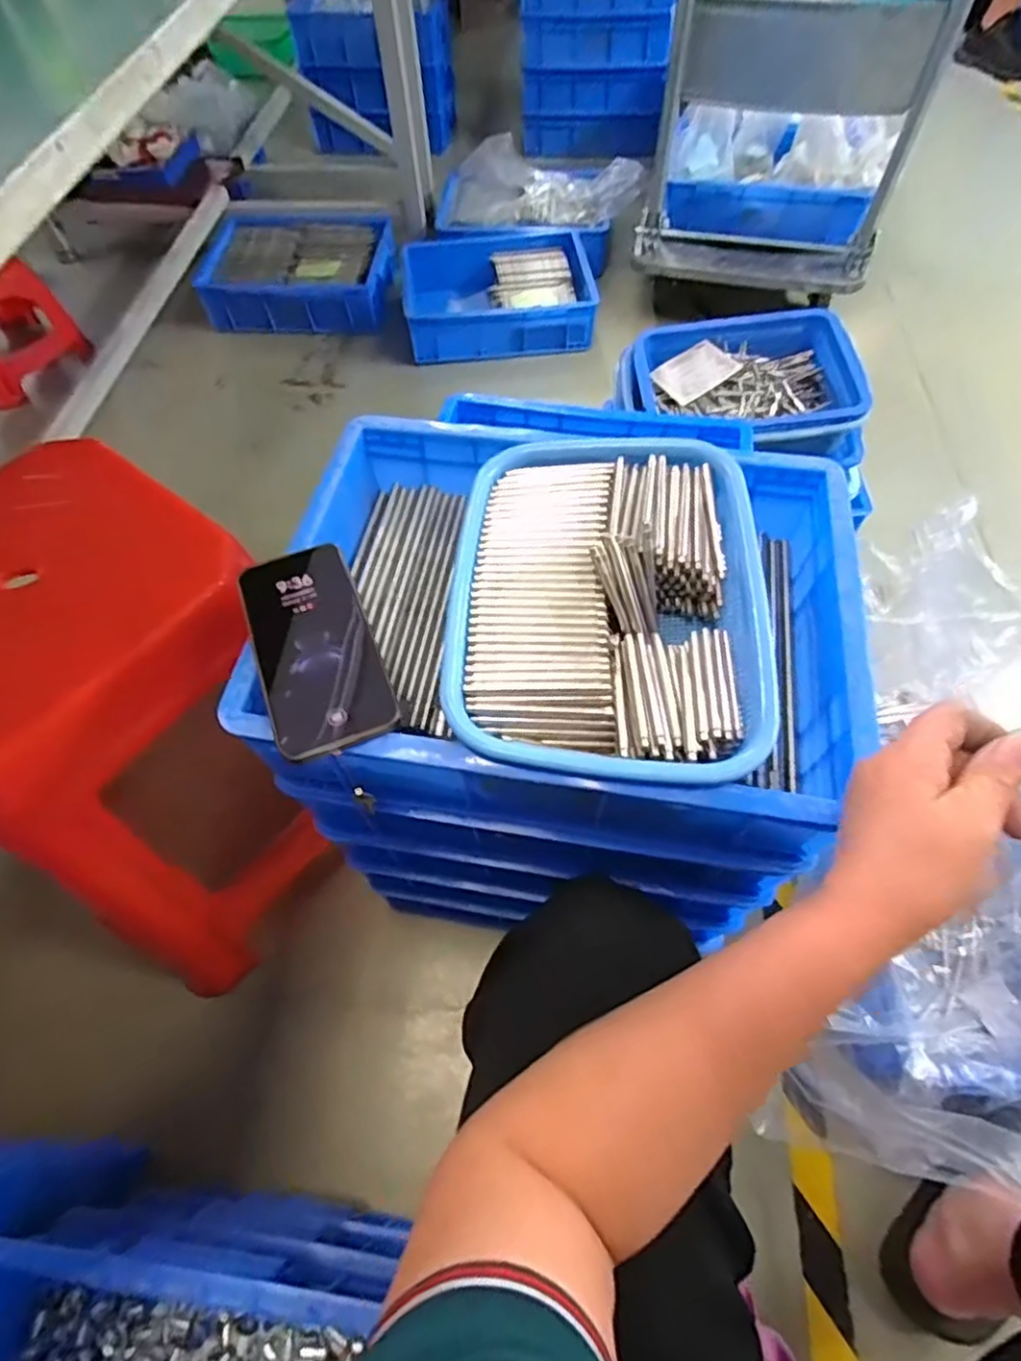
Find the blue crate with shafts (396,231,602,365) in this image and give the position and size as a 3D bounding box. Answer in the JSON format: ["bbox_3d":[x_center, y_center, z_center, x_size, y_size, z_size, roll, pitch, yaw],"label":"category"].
[{"bbox_3d":[-0.034,-0.864,1.498,0.420,0.120,0.324,-3,59,0],"label":"blue crate with shafts"}]

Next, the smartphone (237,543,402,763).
[{"bbox_3d":[-0.131,-0.024,0.441,0.076,0.006,0.159,-20,60,-10],"label":"smartphone"}]

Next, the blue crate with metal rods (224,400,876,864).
[{"bbox_3d":[0.040,-0.044,0.513,0.397,0.119,0.305,5,59,5],"label":"blue crate with metal rods"}]

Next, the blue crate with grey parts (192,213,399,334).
[{"bbox_3d":[-0.488,-0.940,1.546,0.431,0.139,0.286,-1,59,1],"label":"blue crate with grey parts"}]

